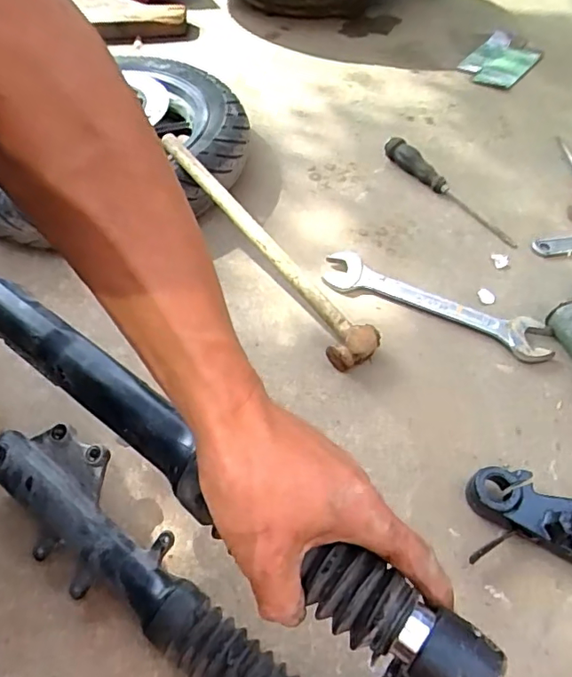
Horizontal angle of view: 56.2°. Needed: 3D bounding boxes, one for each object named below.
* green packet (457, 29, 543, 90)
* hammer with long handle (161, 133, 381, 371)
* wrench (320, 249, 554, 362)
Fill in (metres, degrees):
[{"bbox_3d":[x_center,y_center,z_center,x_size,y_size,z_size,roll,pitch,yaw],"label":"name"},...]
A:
[{"bbox_3d":[0.398,-0.522,1.002,0.152,0.031,0.100,-38,60,-24],"label":"green packet"},{"bbox_3d":[-0.032,-0.125,0.665,0.063,0.077,0.405,-28,56,-18],"label":"hammer with long handle"},{"bbox_3d":[0.175,-0.047,0.644,0.278,0.016,0.051,26,57,20],"label":"wrench"}]

